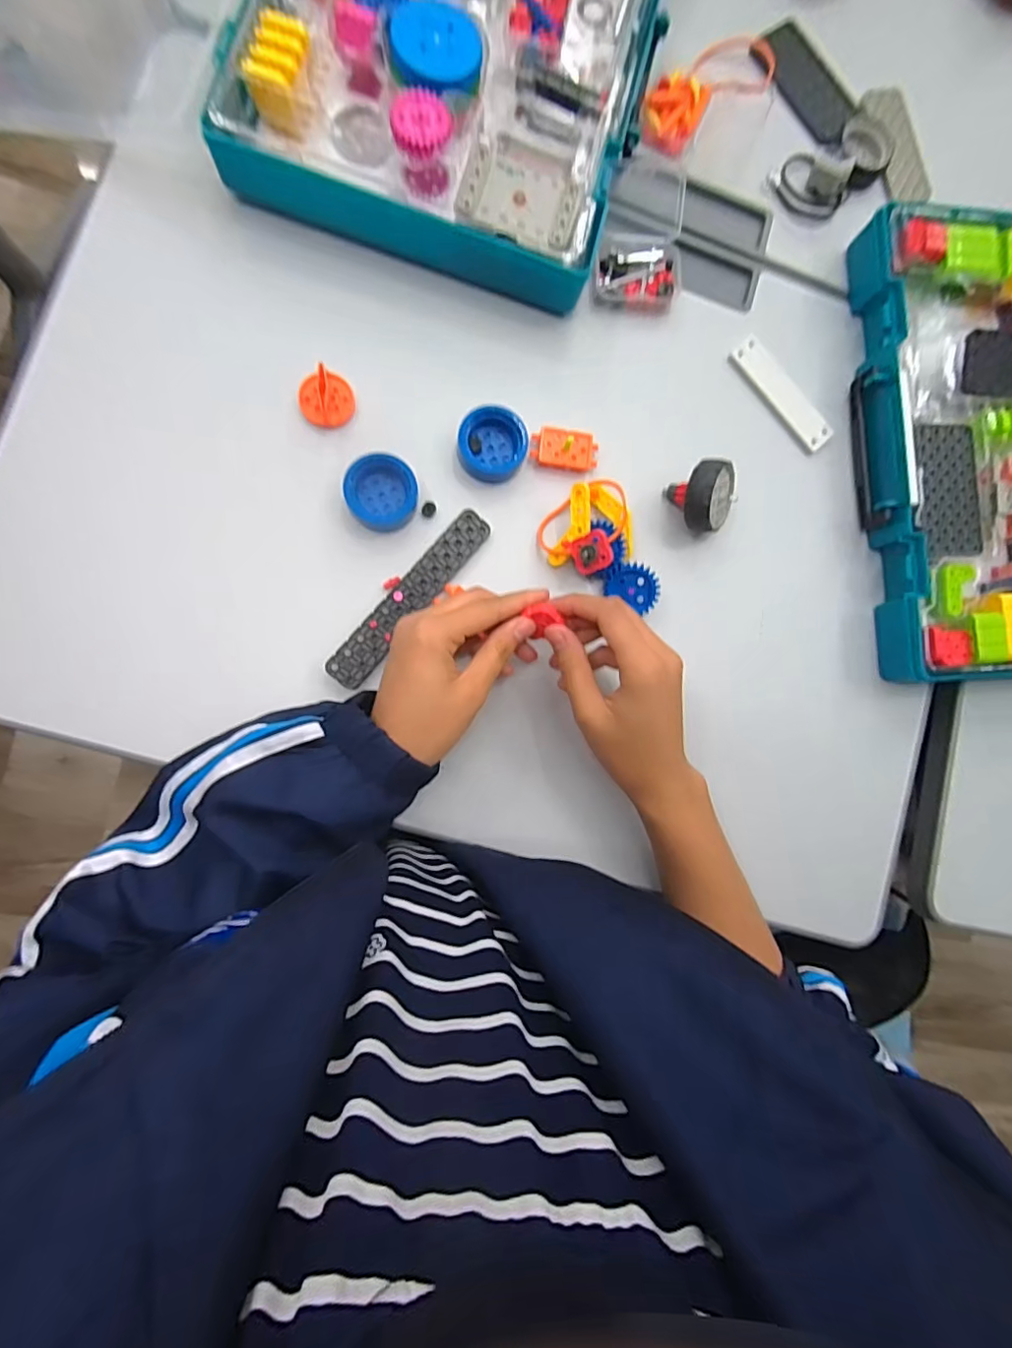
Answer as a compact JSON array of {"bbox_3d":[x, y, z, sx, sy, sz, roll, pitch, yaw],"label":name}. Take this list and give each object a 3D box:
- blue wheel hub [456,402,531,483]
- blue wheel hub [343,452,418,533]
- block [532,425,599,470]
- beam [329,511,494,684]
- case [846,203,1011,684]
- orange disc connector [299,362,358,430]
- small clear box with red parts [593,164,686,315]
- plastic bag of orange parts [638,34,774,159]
[{"bbox_3d":[-0.009,-0.163,0.397,0.048,0.021,0.044,1,86,-8],"label":"blue wheel hub"},{"bbox_3d":[-0.084,-0.123,0.381,0.046,0.022,0.045,1,86,-8],"label":"blue wheel hub"},{"bbox_3d":[0.044,-0.163,0.404,0.047,0.019,0.025,3,86,-8],"label":"block"},{"bbox_3d":[-0.065,-0.053,0.386,0.025,0.013,0.148,39,82,-4],"label":"beam"},{"bbox_3d":[0.409,-0.179,0.442,0.260,0.044,0.358,-2,86,-8],"label":"case"},{"bbox_3d":[-0.123,-0.190,0.383,0.036,0.022,0.035,1,86,-8],"label":"orange disc connector"},{"bbox_3d":[0.100,-0.323,0.419,0.065,0.027,0.094,1,86,-8],"label":"small clear box with red parts"},{"bbox_3d":[0.160,-0.463,0.441,0.054,0.016,0.146,44,81,-3],"label":"plastic bag of orange parts"}]

